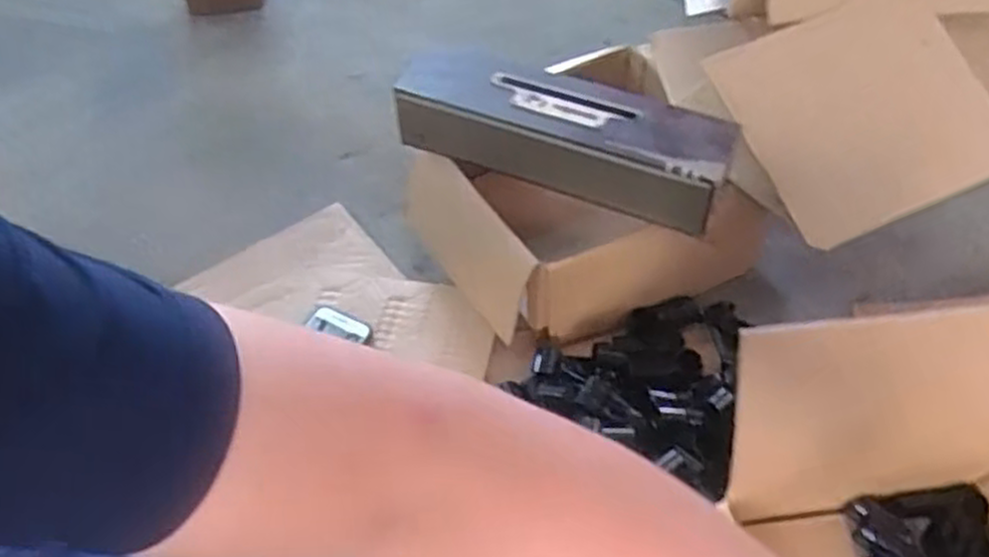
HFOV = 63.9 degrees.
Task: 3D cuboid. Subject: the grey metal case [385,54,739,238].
[{"bbox_3d":[0.073,-0.166,0.886,0.380,0.096,0.111,23,55,19],"label":"grey metal case"}]

